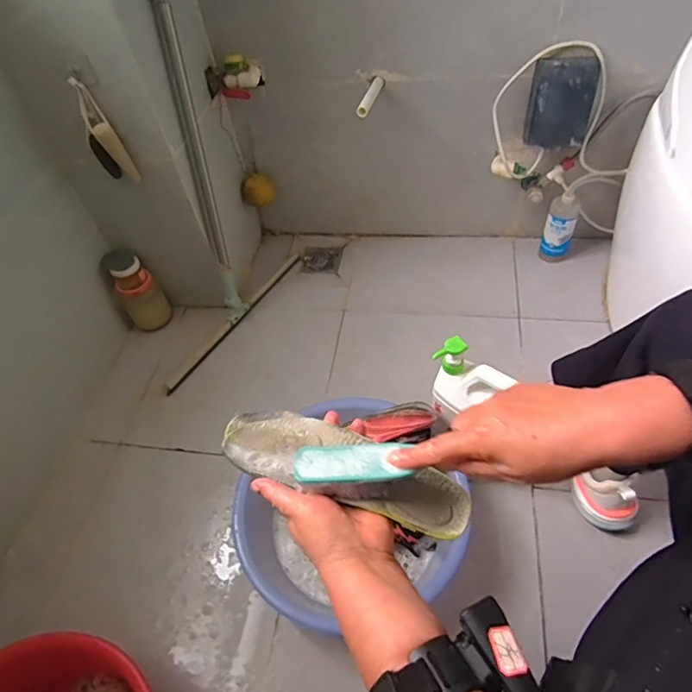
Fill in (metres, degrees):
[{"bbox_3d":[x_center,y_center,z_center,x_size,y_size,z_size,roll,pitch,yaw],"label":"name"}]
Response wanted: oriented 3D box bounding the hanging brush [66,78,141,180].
[{"bbox_3d":[-0.423,-0.367,0.855,0.057,0.169,0.044,-25,53,-14],"label":"hanging brush"}]

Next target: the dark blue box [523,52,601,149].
[{"bbox_3d":[0.419,-0.474,0.960,0.120,0.149,0.064,15,54,17],"label":"dark blue box"}]

